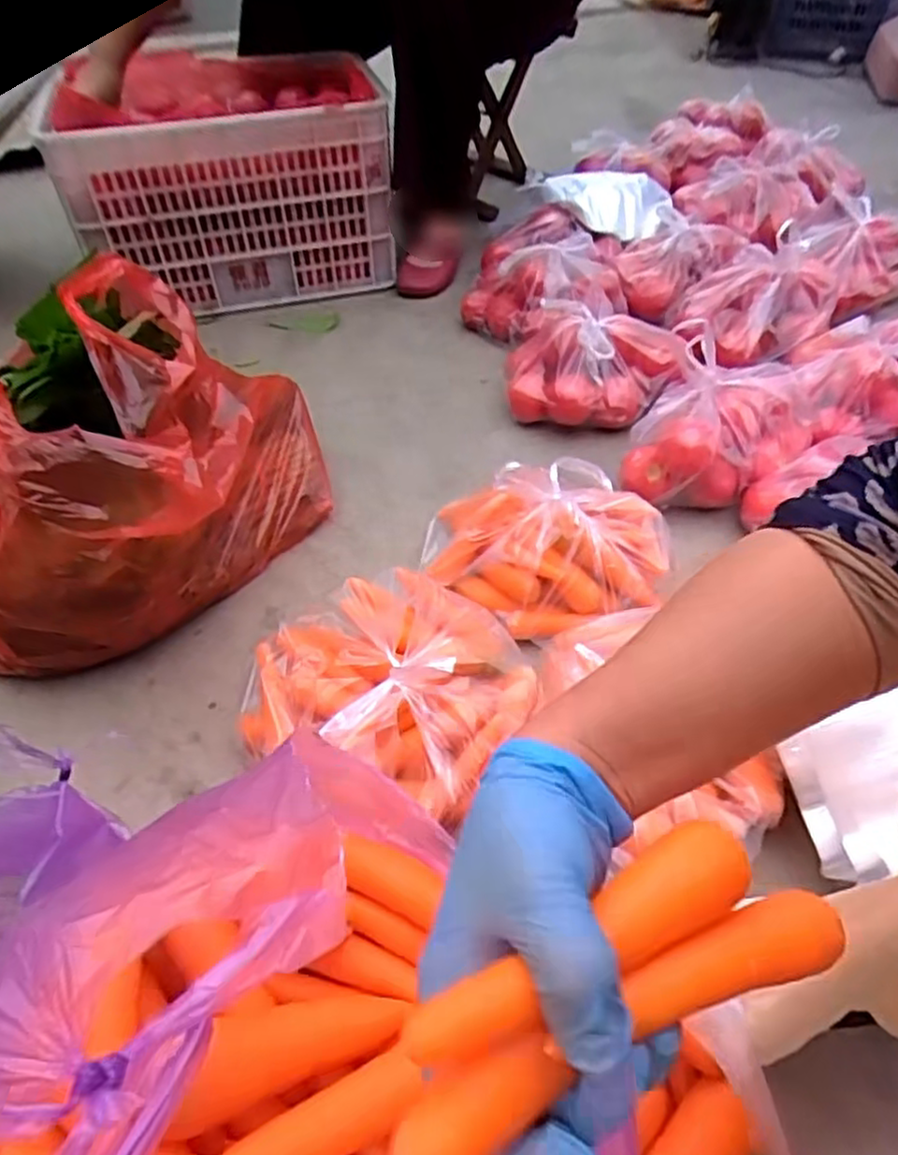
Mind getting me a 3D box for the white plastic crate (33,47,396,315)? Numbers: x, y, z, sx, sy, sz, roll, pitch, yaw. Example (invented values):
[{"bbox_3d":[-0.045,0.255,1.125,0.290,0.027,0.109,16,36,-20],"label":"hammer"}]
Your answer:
[{"bbox_3d":[-0.384,-0.713,1.254,0.536,0.297,0.334,-6,50,-5],"label":"white plastic crate"}]

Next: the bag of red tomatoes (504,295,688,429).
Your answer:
[{"bbox_3d":[0.201,-0.305,1.006,0.226,0.130,0.182,0,49,0],"label":"bag of red tomatoes"}]

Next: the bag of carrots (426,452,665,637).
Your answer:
[{"bbox_3d":[0.103,-0.038,0.763,0.253,0.113,0.187,-10,50,-8],"label":"bag of carrots"}]

